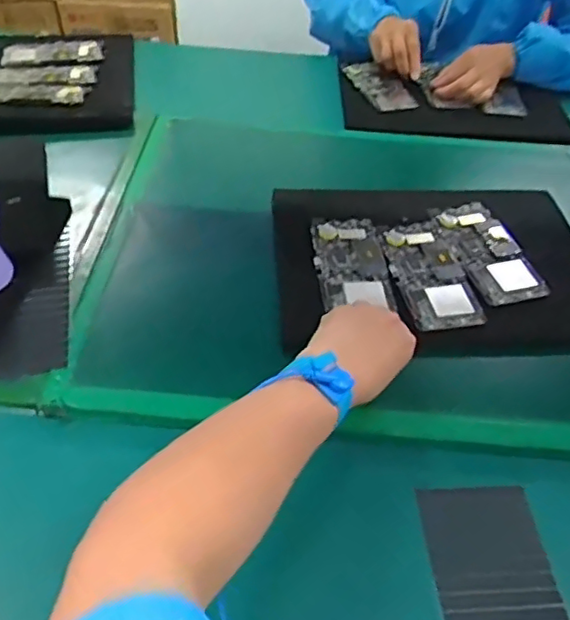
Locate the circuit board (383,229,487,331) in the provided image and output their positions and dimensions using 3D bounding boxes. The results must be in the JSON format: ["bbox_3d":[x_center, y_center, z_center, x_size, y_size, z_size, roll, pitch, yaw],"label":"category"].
[{"bbox_3d":[0.152,-0.037,0.651,0.071,0.019,0.144,-5,46,-11],"label":"circuit board"}]

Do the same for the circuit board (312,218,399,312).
[{"bbox_3d":[0.069,-0.050,0.645,0.071,0.016,0.130,0,46,-6],"label":"circuit board"}]

